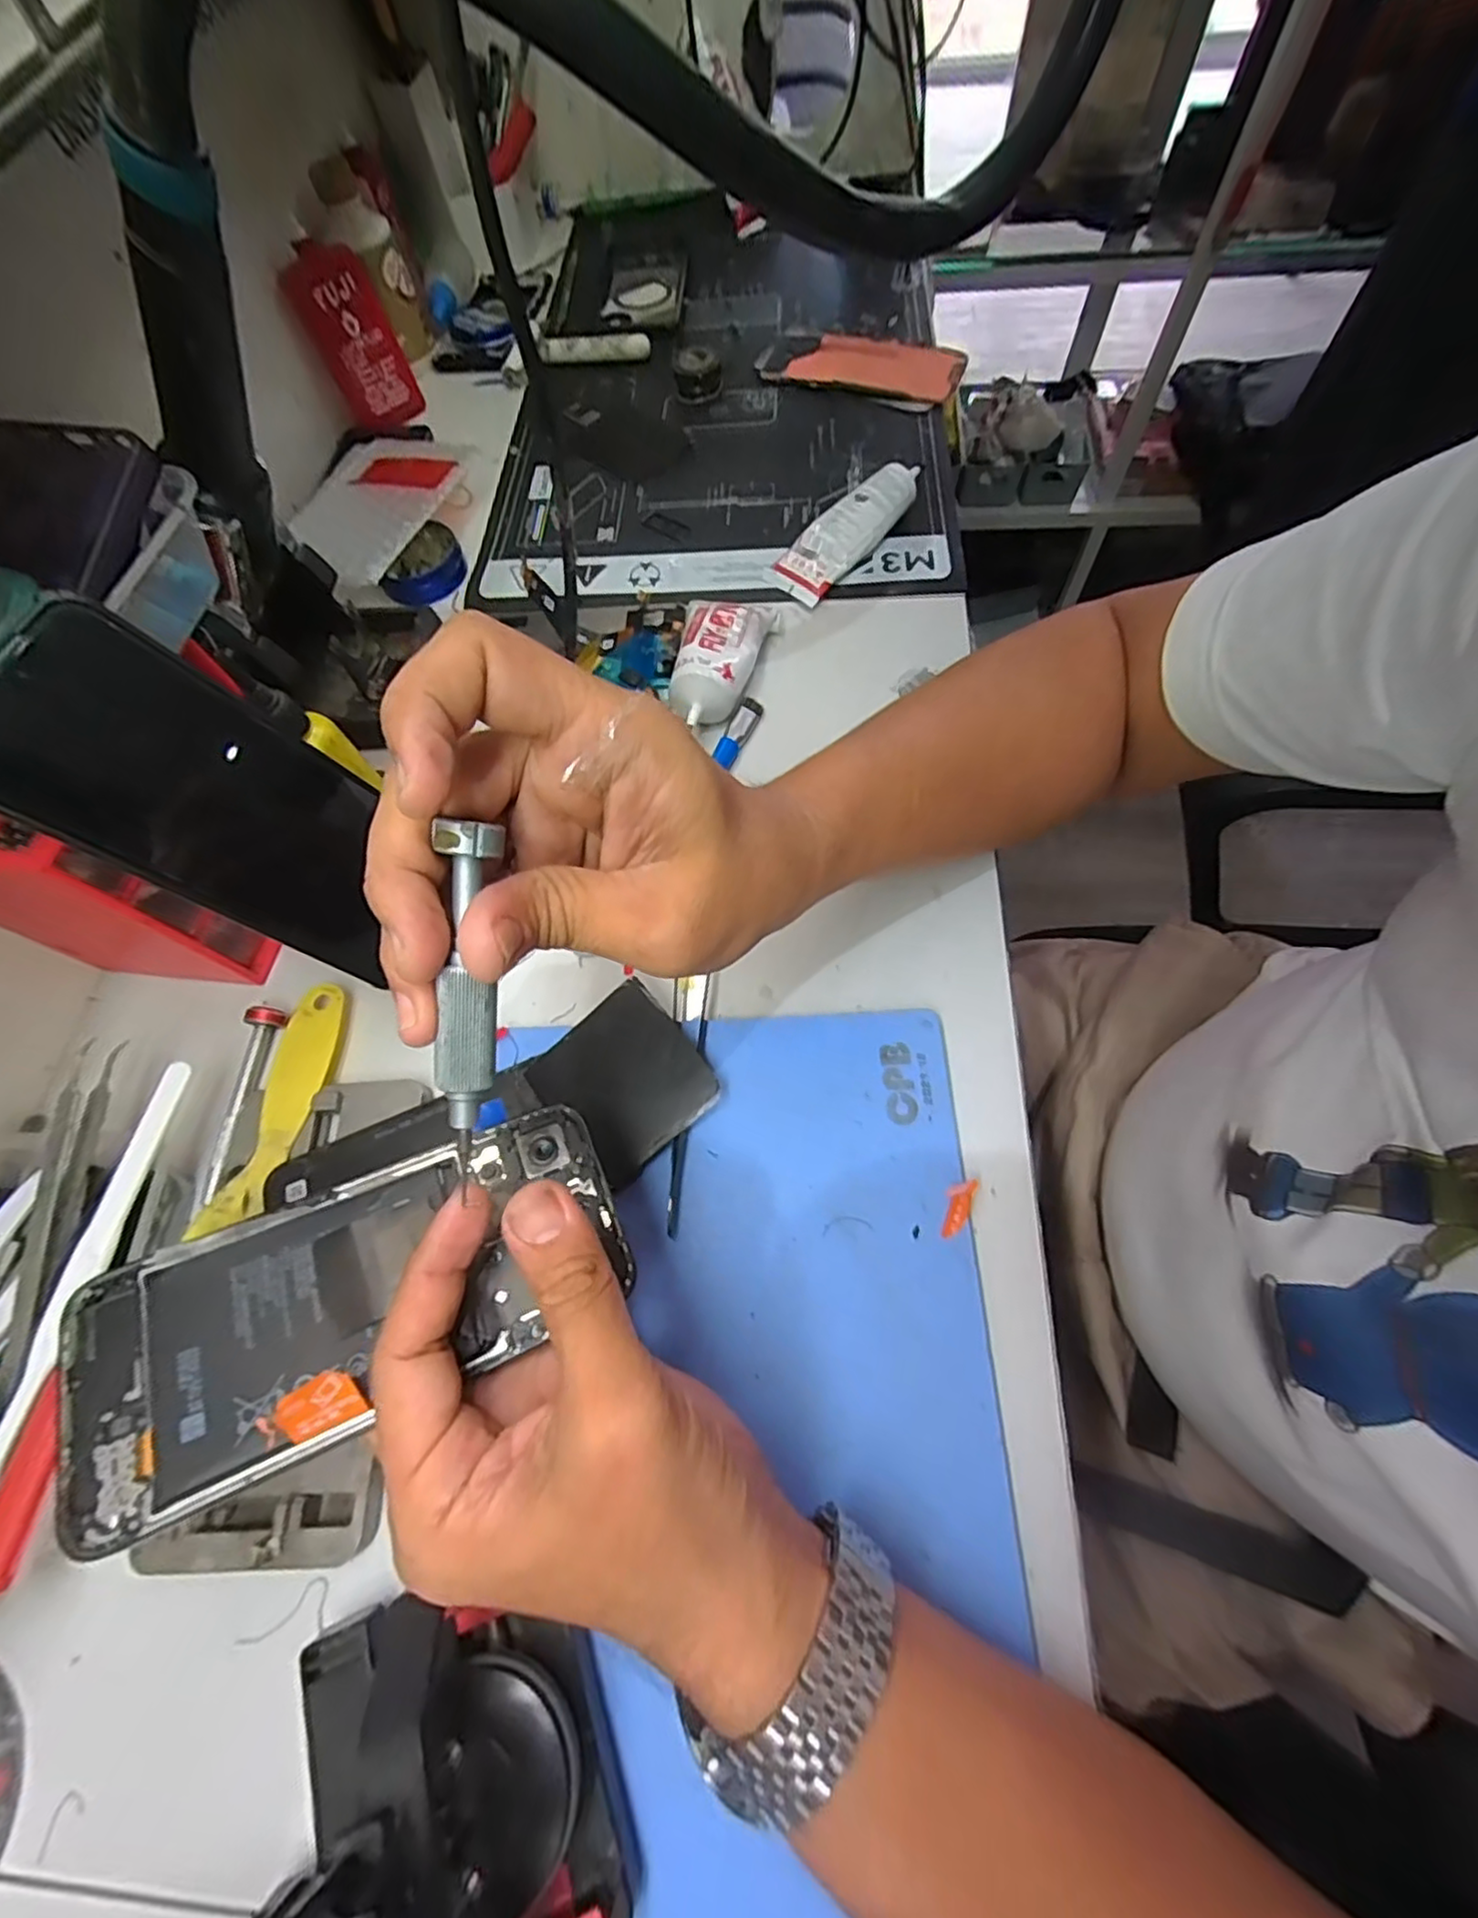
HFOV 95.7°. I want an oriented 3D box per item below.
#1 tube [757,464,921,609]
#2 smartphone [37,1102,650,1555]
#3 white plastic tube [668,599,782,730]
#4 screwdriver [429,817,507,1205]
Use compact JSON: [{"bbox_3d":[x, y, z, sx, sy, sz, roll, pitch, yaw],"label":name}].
[{"bbox_3d":[0.074,-0.286,0.443,0.119,0.019,0.041,-44,71,-3],"label":"tube"},{"bbox_3d":[-0.119,0.103,0.210,0.160,0.012,0.075,-24,66,-20],"label":"smartphone"},{"bbox_3d":[-0.015,-0.187,0.407,0.052,0.031,0.102,15,69,10],"label":"white plastic tube"},{"bbox_3d":[-0.073,0.010,0.179,0.013,0.009,0.091,5,99,4],"label":"screwdriver"}]

